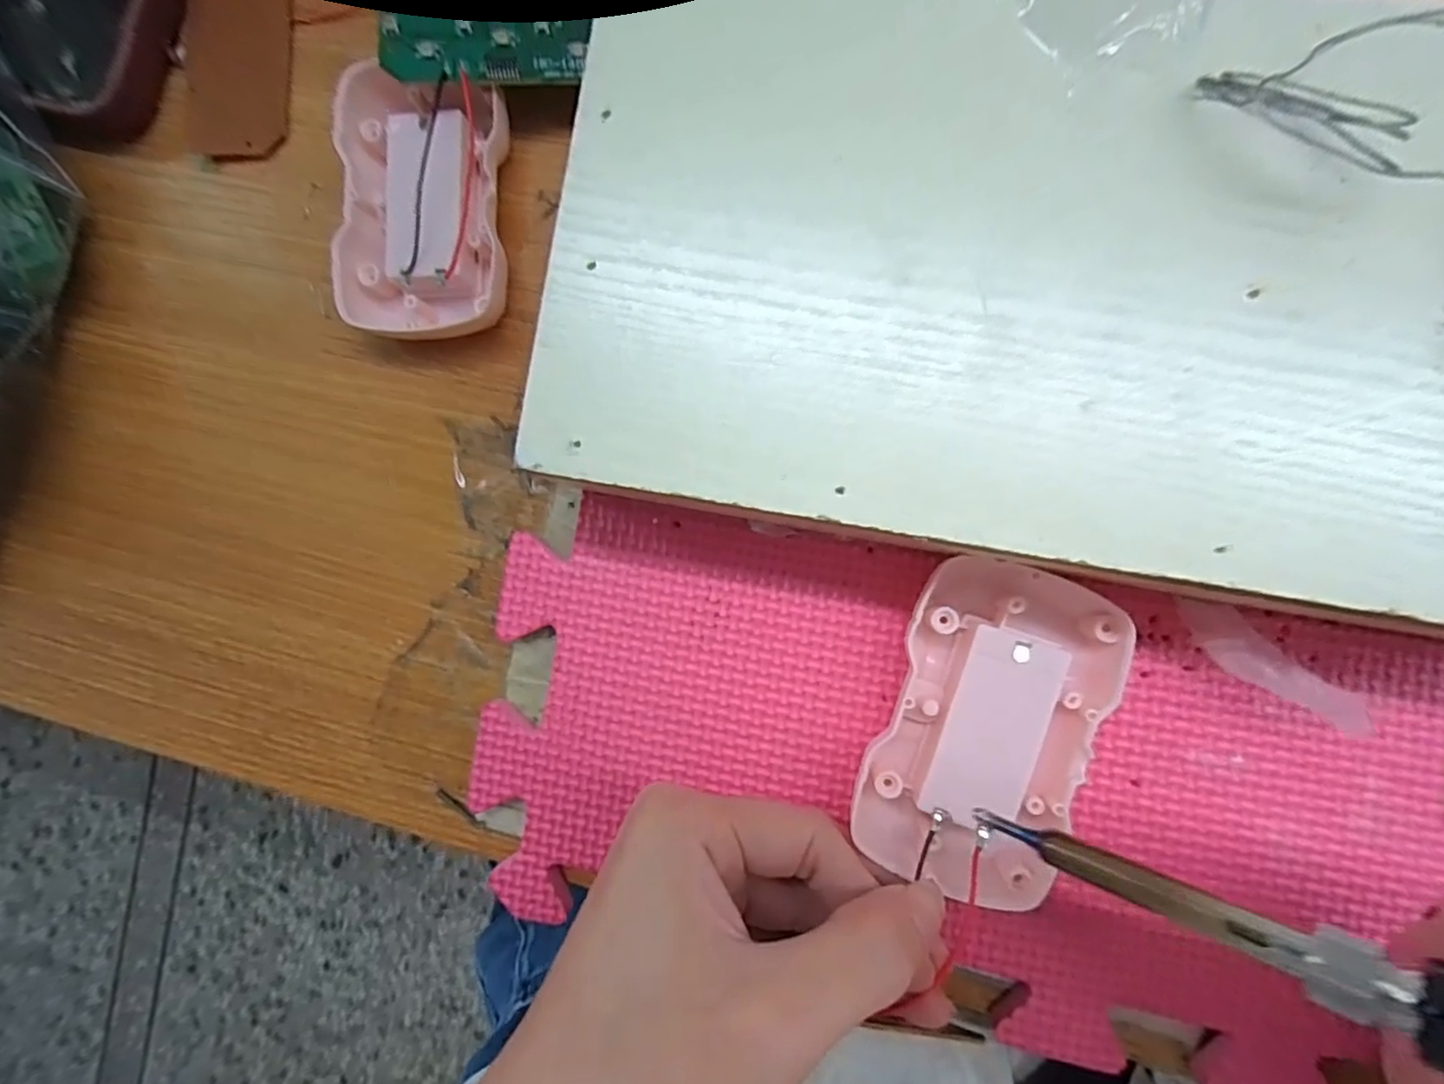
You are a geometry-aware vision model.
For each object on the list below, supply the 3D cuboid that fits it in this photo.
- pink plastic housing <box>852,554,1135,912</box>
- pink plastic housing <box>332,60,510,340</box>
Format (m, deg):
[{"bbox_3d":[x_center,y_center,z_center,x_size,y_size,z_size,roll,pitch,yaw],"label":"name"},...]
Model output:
[{"bbox_3d":[0.074,0.050,0.172,0.050,0.018,0.089,20,90,7],"label":"pink plastic housing"},{"bbox_3d":[-0.097,-0.109,0.204,0.055,0.023,0.084,1,88,7],"label":"pink plastic housing"}]

